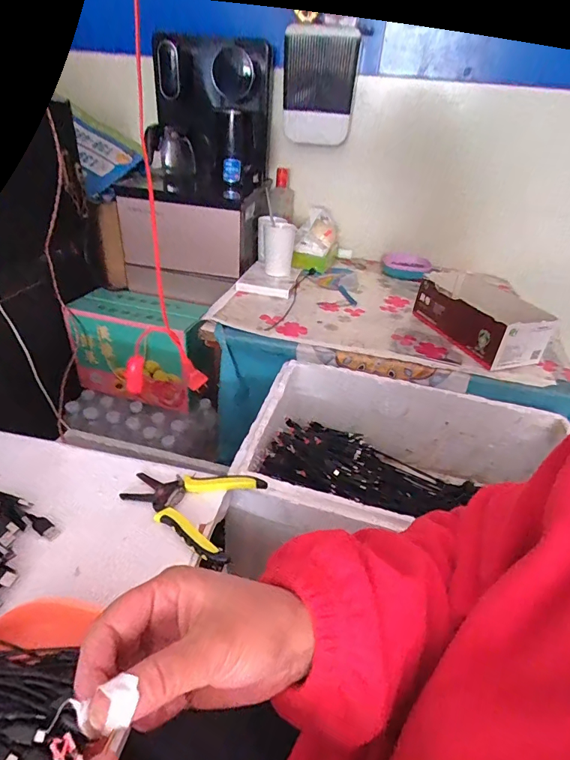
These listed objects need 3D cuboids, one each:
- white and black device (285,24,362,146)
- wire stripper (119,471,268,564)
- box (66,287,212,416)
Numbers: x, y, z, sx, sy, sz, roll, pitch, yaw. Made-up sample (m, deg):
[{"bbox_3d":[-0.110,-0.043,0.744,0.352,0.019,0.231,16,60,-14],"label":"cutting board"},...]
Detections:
[{"bbox_3d":[0.079,-0.704,1.039,0.178,0.255,0.059,21,56,16],"label":"white and black device"},{"bbox_3d":[-0.116,0.146,0.506,0.154,0.018,0.117,14,35,12],"label":"wire stripper"},{"bbox_3d":[-0.369,-0.088,1.139,0.322,0.235,0.173,13,35,11],"label":"box"}]

